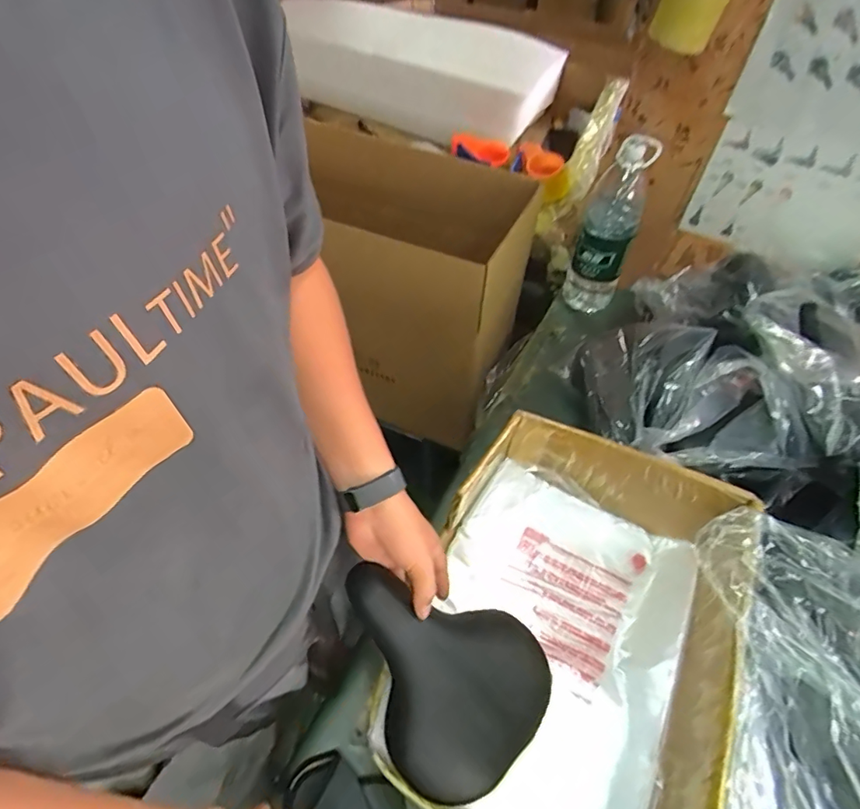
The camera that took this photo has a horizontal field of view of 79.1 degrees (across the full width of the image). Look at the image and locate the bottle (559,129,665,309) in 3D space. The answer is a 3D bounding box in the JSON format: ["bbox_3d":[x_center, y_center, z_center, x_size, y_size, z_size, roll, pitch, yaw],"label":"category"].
[{"bbox_3d":[0.338,-0.330,0.994,0.102,0.314,0.099,19,55,12],"label":"bottle"}]

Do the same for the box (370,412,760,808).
[{"bbox_3d":[0.138,0.242,0.572,0.304,0.194,0.414,22,55,14],"label":"box"}]

